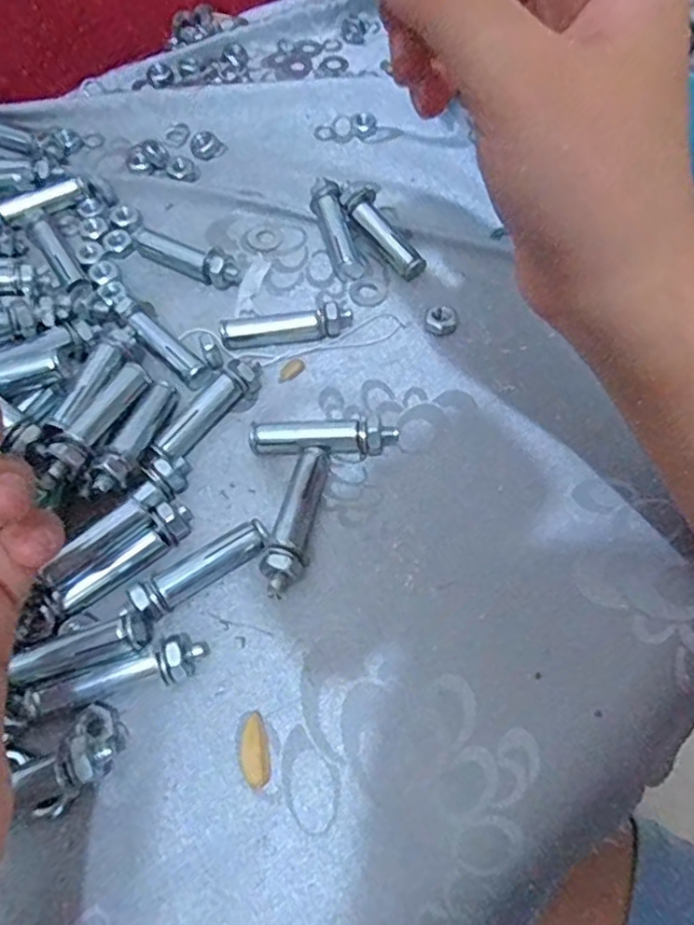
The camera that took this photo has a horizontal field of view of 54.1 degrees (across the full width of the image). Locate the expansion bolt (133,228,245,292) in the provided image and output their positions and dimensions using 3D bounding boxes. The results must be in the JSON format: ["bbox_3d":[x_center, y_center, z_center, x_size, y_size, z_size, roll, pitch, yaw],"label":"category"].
[{"bbox_3d":[-0.074,-0.095,0.308,0.058,0.010,0.013,26,64,15],"label":"expansion bolt"}]

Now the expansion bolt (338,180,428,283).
[{"bbox_3d":[0.015,-0.106,0.310,0.014,0.015,0.055,-34,81,-17],"label":"expansion bolt"}]

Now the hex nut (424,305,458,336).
[{"bbox_3d":[0.041,-0.062,0.292,0.013,0.007,0.012,5,61,3],"label":"hex nut"}]

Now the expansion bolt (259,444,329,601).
[{"bbox_3d":[-0.017,0.020,0.244,0.014,0.014,0.054,13,62,8],"label":"expansion bolt"}]

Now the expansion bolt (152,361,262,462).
[{"bbox_3d":[-0.053,-0.022,0.267,0.012,0.013,0.056,31,65,17],"label":"expansion bolt"}]

